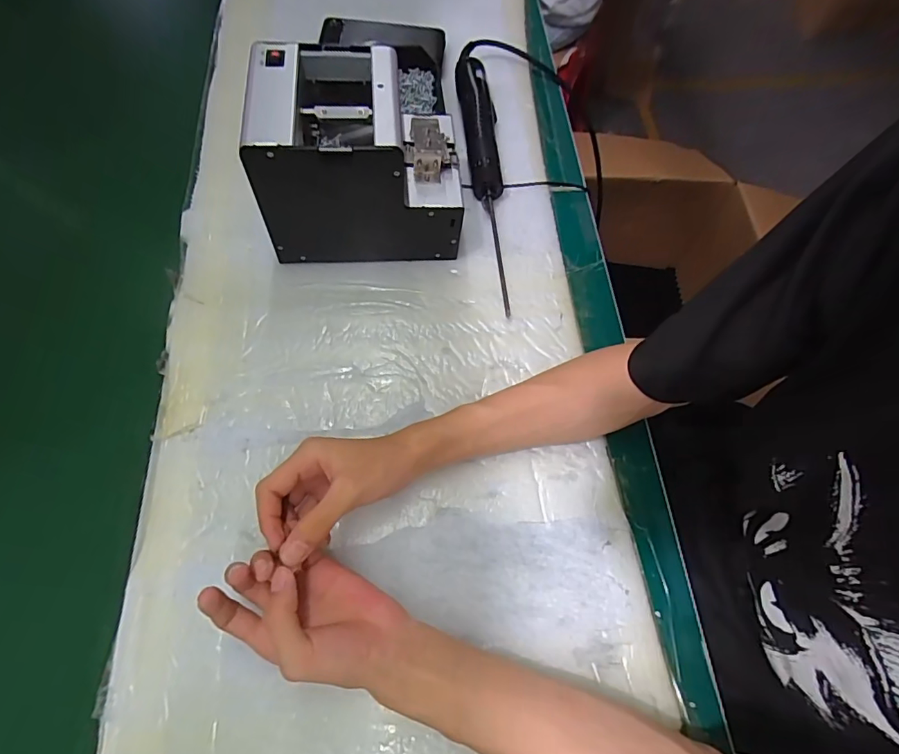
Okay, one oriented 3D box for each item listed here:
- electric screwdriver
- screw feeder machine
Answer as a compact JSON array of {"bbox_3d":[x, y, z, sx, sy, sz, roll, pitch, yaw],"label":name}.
[{"bbox_3d":[0.042,-0.232,0.534,0.041,0.054,0.362,-4,65,-5],"label":"electric screwdriver"},{"bbox_3d":[-0.081,-0.197,0.454,0.172,0.152,0.118,-5,65,-5],"label":"screw feeder machine"}]

